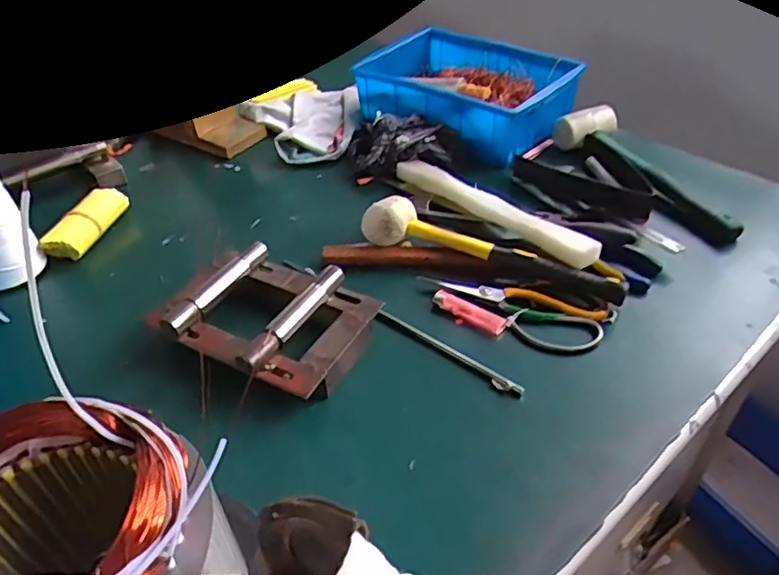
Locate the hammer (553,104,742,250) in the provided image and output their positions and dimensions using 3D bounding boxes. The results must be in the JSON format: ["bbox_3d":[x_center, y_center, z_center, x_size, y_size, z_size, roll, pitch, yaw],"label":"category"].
[{"bbox_3d":[0.314,-0.139,0.753,0.072,0.074,0.281,-15,43,-14],"label":"hammer"}]

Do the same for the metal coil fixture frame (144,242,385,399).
[{"bbox_3d":[-0.119,0.028,0.572,0.196,0.049,0.139,19,46,23],"label":"metal coil fixture frame"}]

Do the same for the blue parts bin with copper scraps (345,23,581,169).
[{"bbox_3d":[0.112,-0.297,0.890,0.298,0.074,0.219,28,50,30],"label":"blue parts bin with copper scraps"}]

